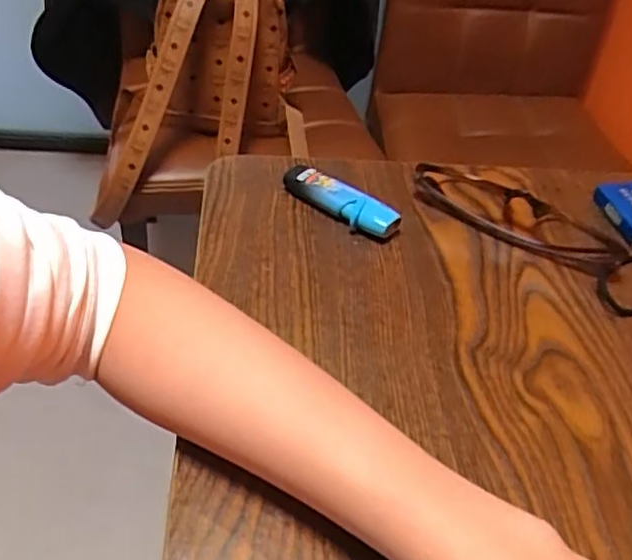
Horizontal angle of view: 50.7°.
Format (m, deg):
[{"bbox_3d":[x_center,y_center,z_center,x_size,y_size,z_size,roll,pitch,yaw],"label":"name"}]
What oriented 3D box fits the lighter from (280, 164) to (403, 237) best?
[{"bbox_3d":[0.016,-0.050,0.429,0.080,0.016,0.021,33,49,27],"label":"lighter"}]

